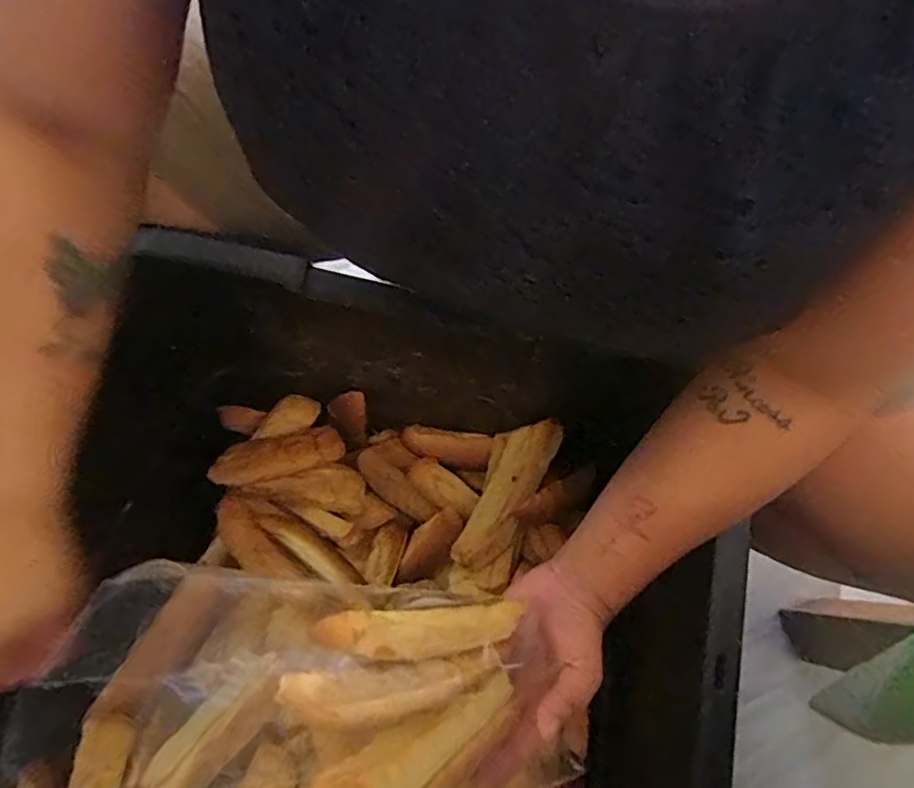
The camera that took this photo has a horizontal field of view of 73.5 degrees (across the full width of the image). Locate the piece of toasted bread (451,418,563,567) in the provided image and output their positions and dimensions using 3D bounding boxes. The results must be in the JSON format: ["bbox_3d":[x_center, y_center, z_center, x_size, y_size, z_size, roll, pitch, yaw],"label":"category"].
[{"bbox_3d":[0.044,0.086,0.542,0.040,0.028,0.143,30,75,7],"label":"piece of toasted bread"}]

